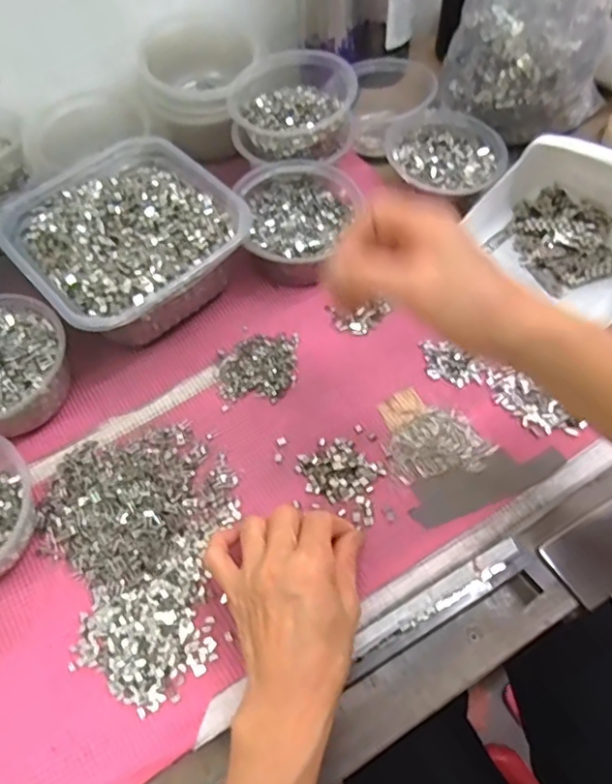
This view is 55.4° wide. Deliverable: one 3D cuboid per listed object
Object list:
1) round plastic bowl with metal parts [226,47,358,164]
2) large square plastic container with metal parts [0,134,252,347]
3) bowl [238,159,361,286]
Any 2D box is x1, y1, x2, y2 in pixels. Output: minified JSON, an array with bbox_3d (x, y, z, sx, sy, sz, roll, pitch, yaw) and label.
[{"bbox_3d":[-0.011,-0.264,0.548,0.114,0.060,0.106,-1,59,2],"label":"round plastic bowl with metal parts"},{"bbox_3d":[-0.161,-0.134,0.516,0.168,0.073,0.191,-38,67,-17],"label":"large square plastic container with metal parts"},{"bbox_3d":[-0.012,-0.149,0.528,0.116,0.058,0.116,-1,61,1],"label":"bowl"}]

